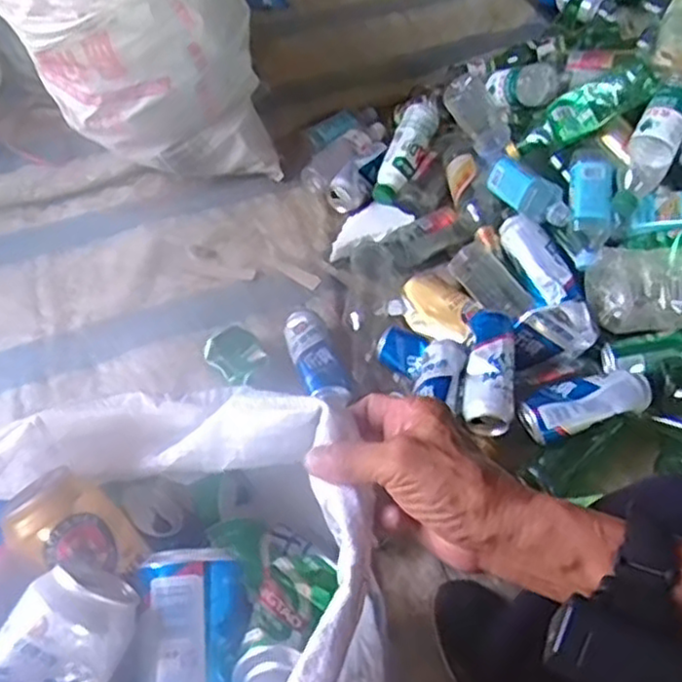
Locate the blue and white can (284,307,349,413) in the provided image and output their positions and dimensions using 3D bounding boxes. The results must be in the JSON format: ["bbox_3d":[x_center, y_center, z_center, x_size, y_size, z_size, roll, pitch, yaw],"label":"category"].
[{"bbox_3d":[-0.039,0.028,1.066,0.067,0.053,0.183,-15,53,-9],"label":"blue and white can"}]

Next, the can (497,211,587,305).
[{"bbox_3d":[0.295,-0.123,1.063,0.056,0.048,0.167,-19,53,-12],"label":"can"}]

